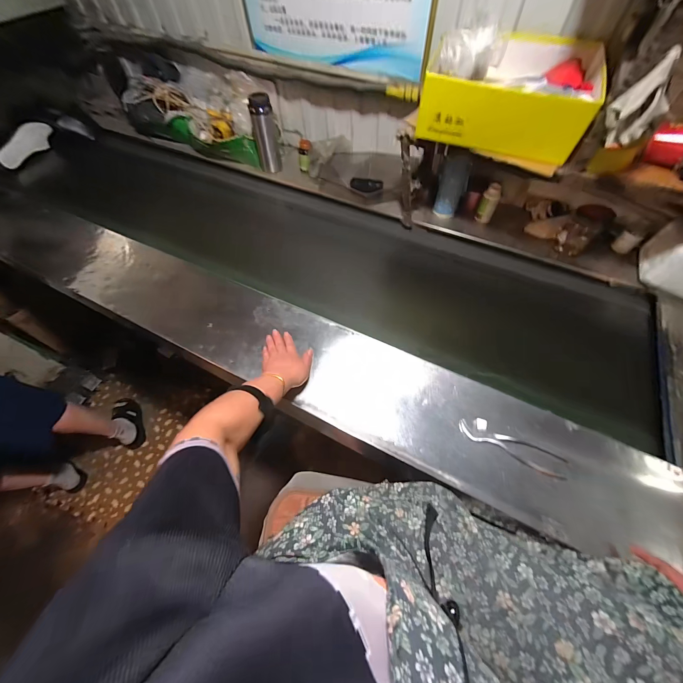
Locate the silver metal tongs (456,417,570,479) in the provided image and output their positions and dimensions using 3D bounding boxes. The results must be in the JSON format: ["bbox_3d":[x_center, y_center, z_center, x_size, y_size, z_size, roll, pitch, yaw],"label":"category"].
[{"bbox_3d":[0.335,0.208,0.583,0.203,0.016,0.045,23,63,15],"label":"silver metal tongs"}]

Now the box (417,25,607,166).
[{"bbox_3d":[0.367,-0.558,0.664,0.338,0.123,0.262,21,63,14],"label":"box"}]

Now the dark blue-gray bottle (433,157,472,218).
[{"bbox_3d":[0.336,-0.473,0.890,0.079,0.152,0.073,19,62,13],"label":"dark blue-gray bottle"}]

